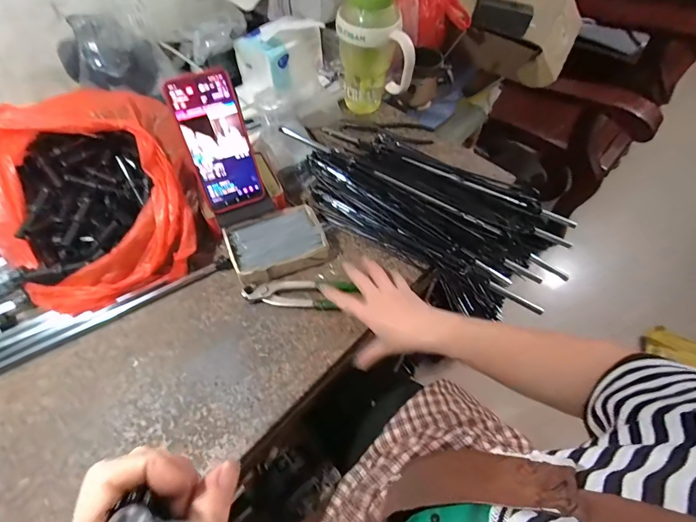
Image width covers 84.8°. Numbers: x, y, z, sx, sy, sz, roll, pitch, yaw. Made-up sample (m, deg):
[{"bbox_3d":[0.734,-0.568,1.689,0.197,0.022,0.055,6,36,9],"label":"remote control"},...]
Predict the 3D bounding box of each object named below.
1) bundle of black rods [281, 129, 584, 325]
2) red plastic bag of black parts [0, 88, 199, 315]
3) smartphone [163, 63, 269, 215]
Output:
[{"bbox_3d":[0.132,-0.090,0.579,0.398,0.081,0.232,33,61,19],"label":"bundle of black rods"},{"bbox_3d":[-0.322,-0.089,0.486,0.248,0.124,0.255,37,63,21],"label":"red plastic bag of black parts"},{"bbox_3d":[-0.163,-0.146,0.482,0.078,0.164,0.010,-21,30,-15],"label":"smartphone"}]

